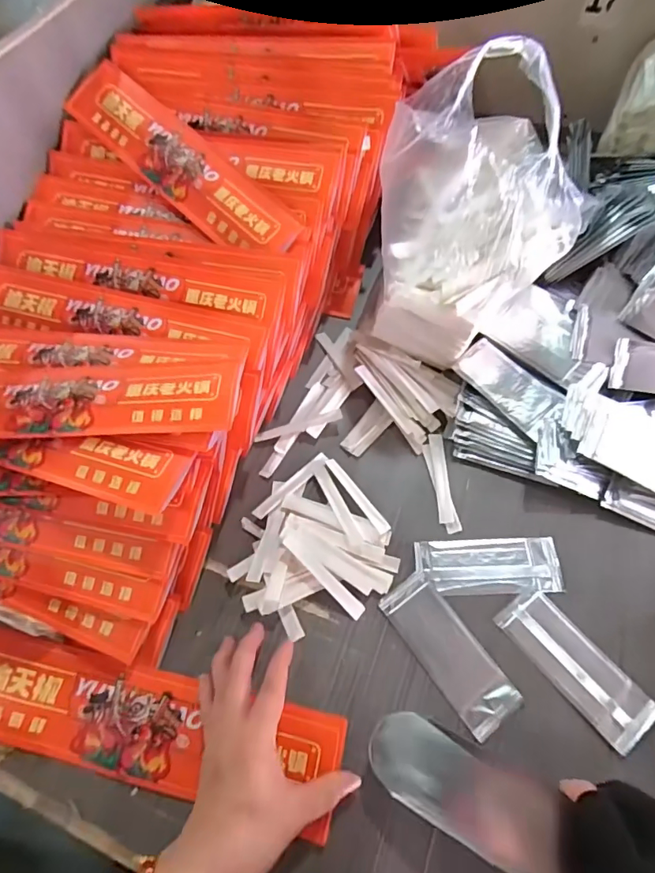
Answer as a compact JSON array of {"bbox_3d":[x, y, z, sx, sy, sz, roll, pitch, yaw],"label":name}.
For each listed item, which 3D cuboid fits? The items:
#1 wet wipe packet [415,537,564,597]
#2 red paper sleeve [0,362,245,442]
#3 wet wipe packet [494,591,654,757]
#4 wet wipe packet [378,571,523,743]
[{"bbox_3d":[0.142,0.114,0.424,0.122,0.007,0.048,-2,63,2],"label":"wet wipe packet"},{"bbox_3d":[-0.241,-0.031,0.426,0.332,0.008,0.075,0,66,8],"label":"red paper sleeve"},{"bbox_3d":[0.198,0.181,0.385,0.048,0.010,0.122,-37,67,-15],"label":"wet wipe packet"},{"bbox_3d":[0.098,0.173,0.392,0.047,0.008,0.123,-33,66,-13],"label":"wet wipe packet"}]

